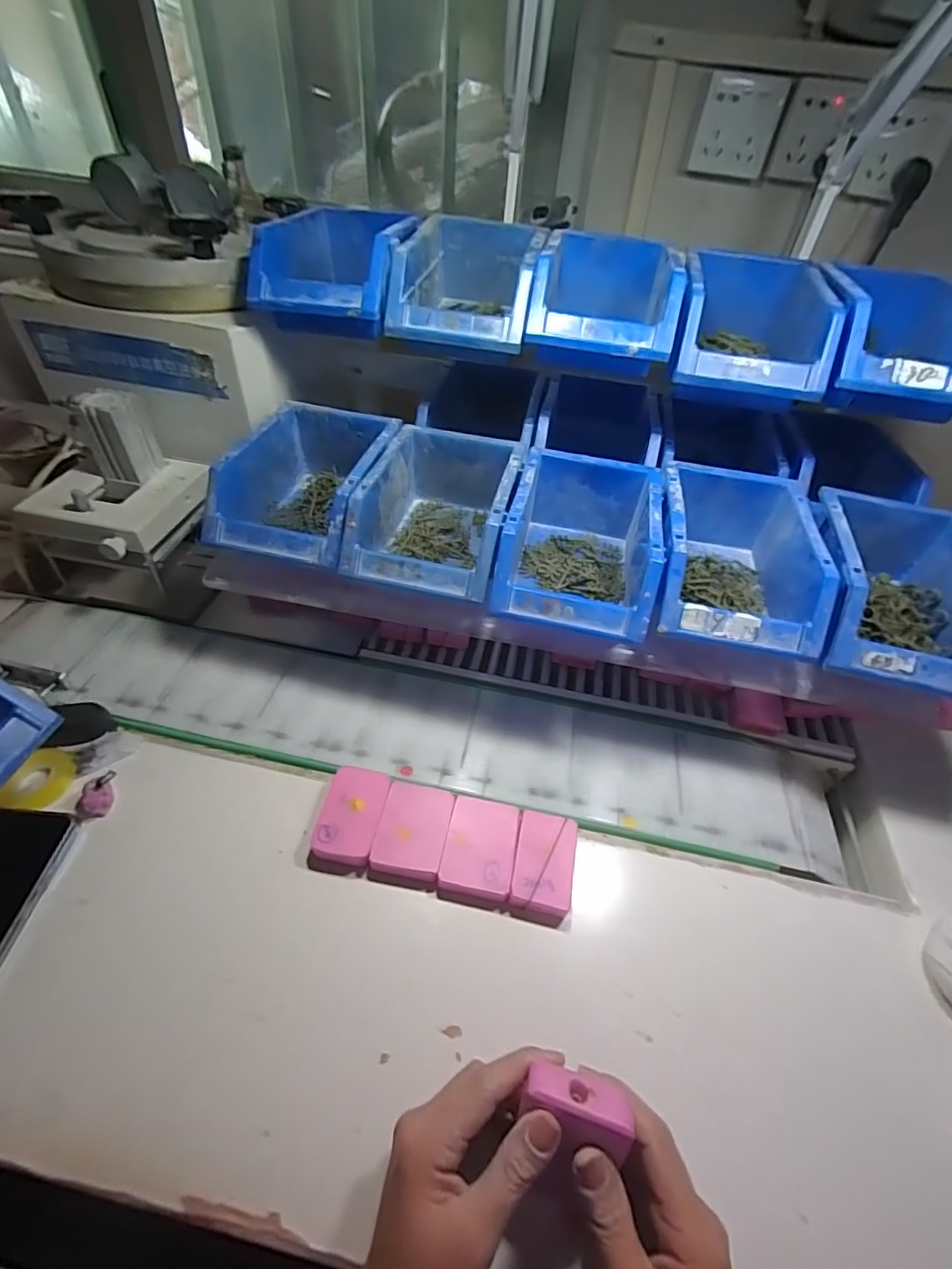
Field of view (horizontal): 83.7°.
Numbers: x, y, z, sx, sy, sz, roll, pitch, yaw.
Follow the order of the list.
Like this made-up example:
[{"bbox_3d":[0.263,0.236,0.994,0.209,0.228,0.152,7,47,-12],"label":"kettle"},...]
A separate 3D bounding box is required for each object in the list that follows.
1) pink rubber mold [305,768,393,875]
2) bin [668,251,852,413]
[{"bbox_3d":[-0.099,0.144,0.422,0.047,0.015,0.079,10,49,4],"label":"pink rubber mold"},{"bbox_3d":[0.246,-0.276,0.488,0.123,0.079,0.178,12,47,6],"label":"bin"}]

